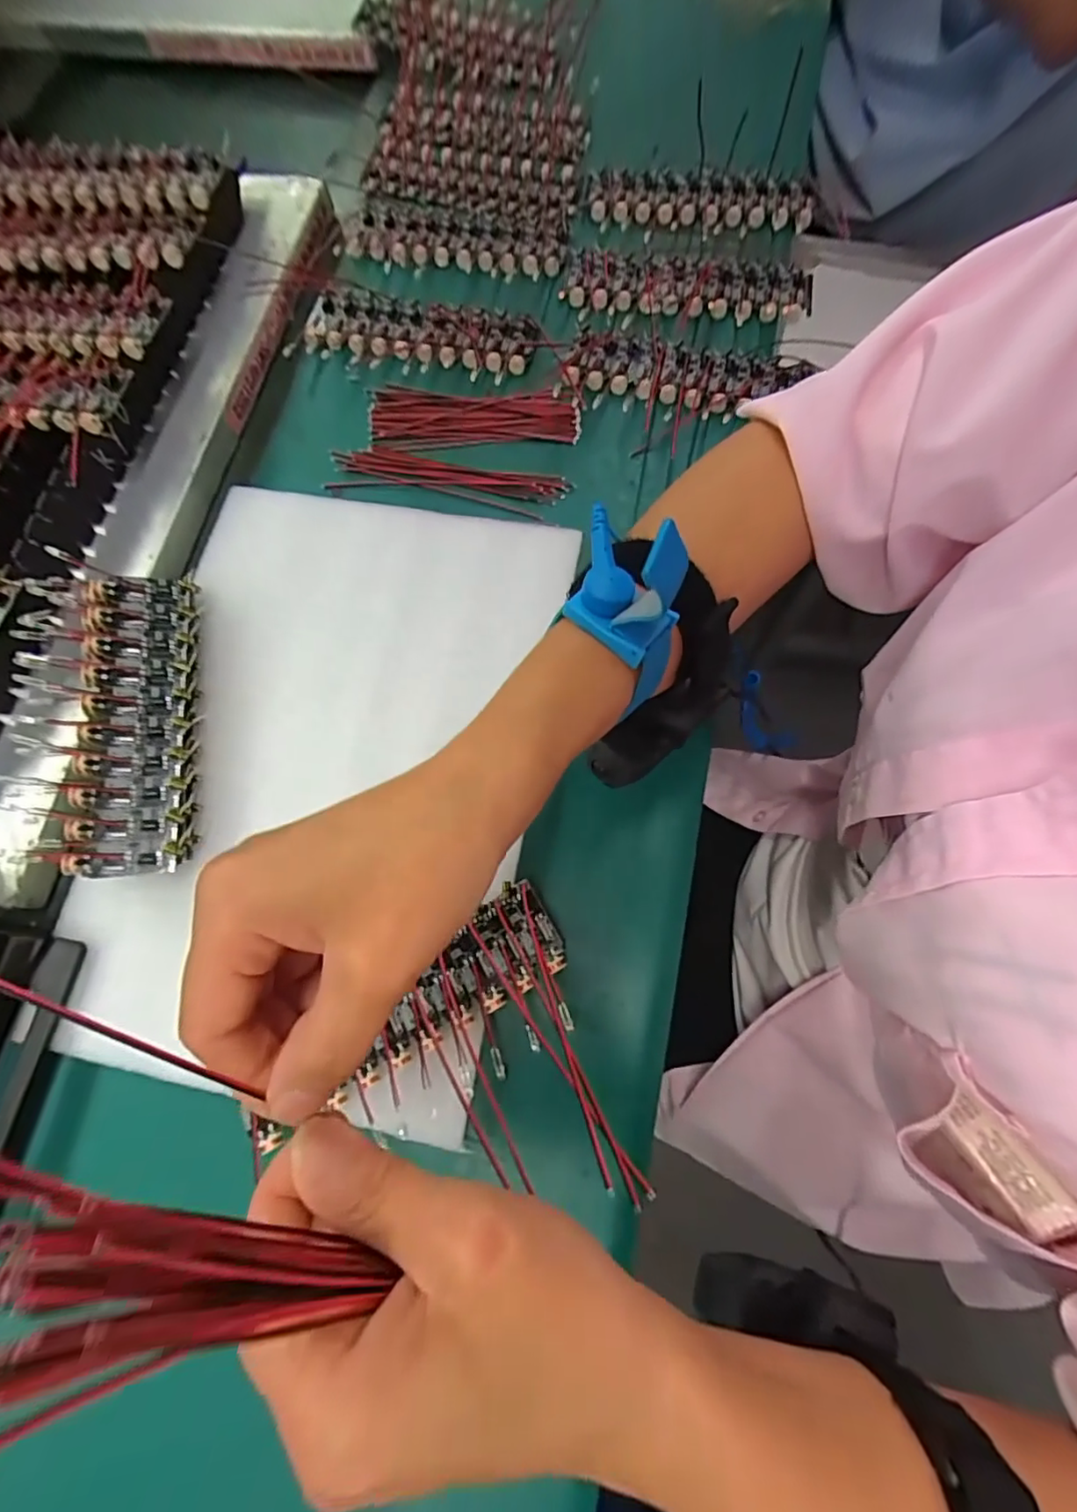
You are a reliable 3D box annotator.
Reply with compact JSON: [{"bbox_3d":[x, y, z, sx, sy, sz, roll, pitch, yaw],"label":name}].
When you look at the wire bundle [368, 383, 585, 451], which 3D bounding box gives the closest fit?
[{"bbox_3d":[-0.042,-0.214,0.362,0.134,0.014,0.041,3,73,6],"label":"wire bundle"}]

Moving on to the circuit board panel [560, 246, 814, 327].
[{"bbox_3d":[0.100,-0.315,0.382,0.160,0.010,0.065,4,73,6],"label":"circuit board panel"}]

